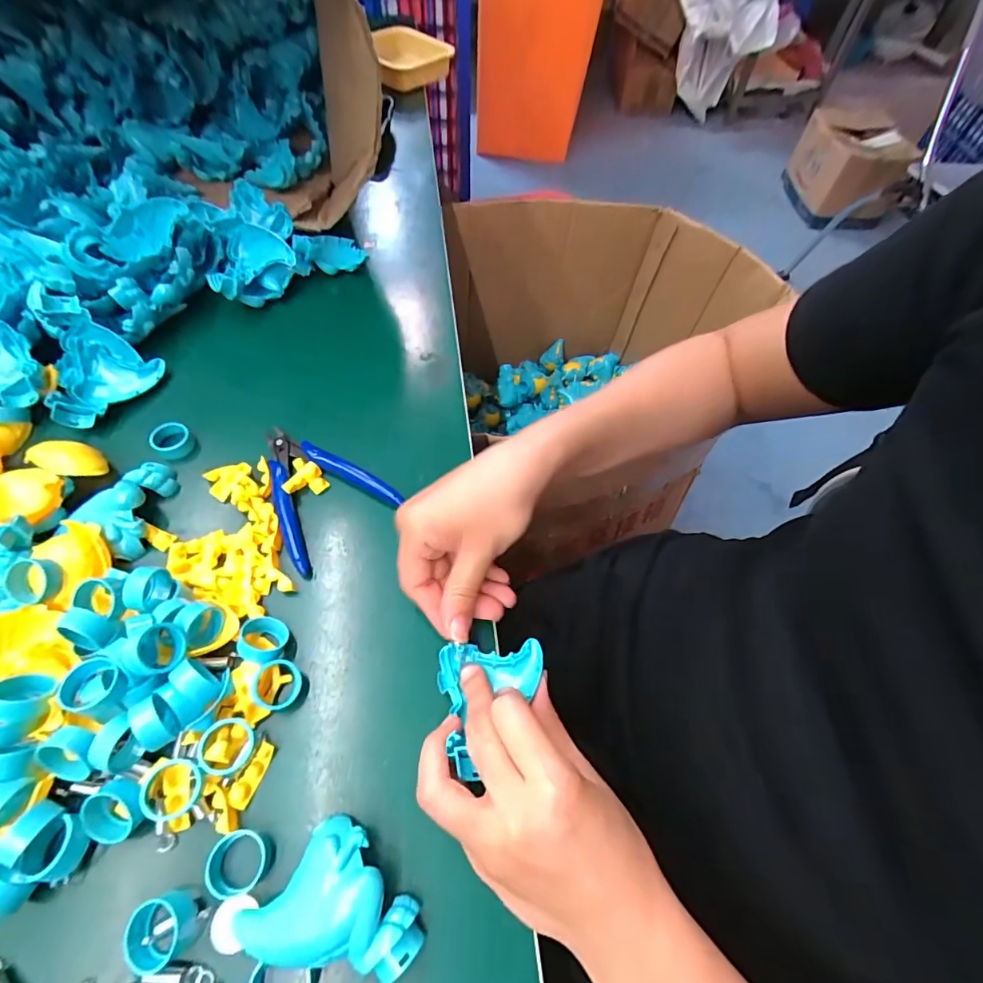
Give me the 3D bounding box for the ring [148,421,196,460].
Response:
[{"bbox_3d":[-0.229,-0.036,0.345,0.025,0.013,0.026,1,59,-2],"label":"ring"}]

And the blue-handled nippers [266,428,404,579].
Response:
[{"bbox_3d":[-0.126,-0.004,0.335,0.077,0.011,0.105,-38,68,-22],"label":"blue-handled nippers"}]

